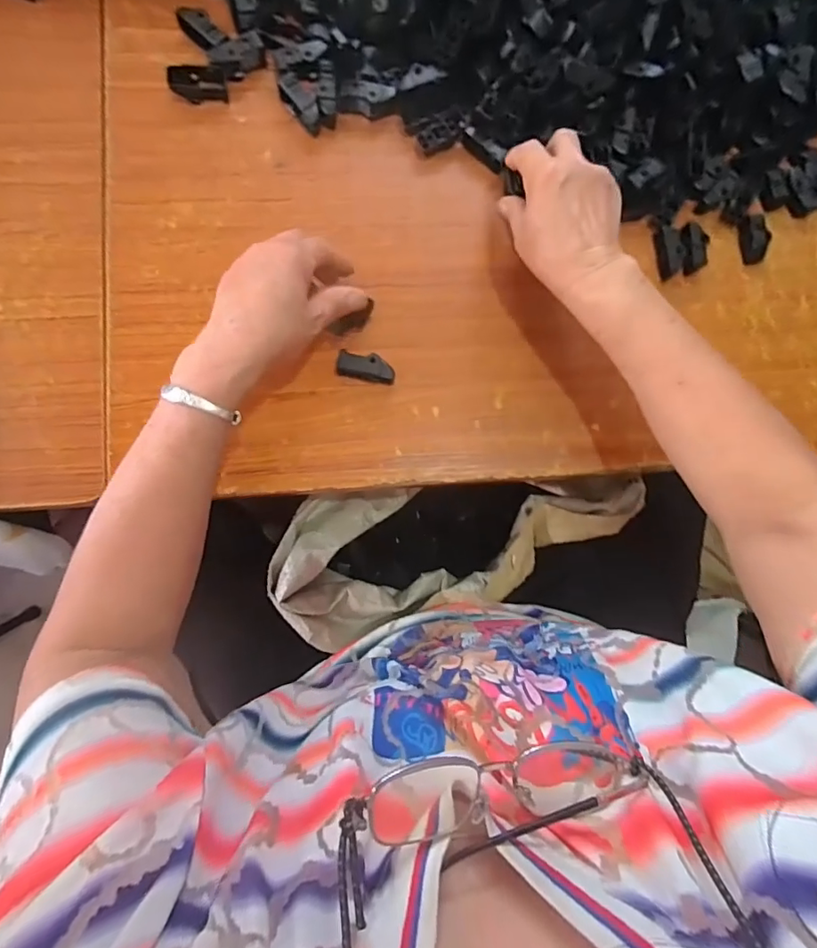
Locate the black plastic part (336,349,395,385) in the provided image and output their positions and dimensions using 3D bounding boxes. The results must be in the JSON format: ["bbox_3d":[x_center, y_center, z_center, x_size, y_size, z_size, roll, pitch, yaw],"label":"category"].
[{"bbox_3d":[-0.036,-0.091,0.440,0.049,0.021,0.021,8,85,-3],"label":"black plastic part"}]

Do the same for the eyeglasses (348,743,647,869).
[{"bbox_3d":[0.039,0.148,0.241,0.130,0.054,0.028,-8,85,-5],"label":"eyeglasses"}]

